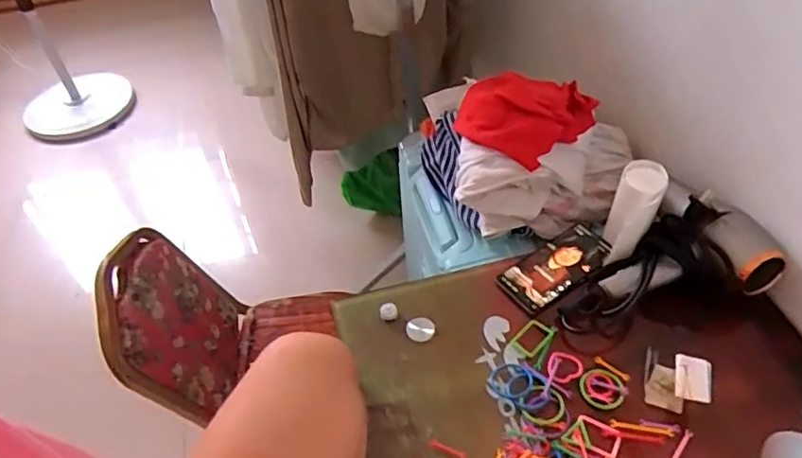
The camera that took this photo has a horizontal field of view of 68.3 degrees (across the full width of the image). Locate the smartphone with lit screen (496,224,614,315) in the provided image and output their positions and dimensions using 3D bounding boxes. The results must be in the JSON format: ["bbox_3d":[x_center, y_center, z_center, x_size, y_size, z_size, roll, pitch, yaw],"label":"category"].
[{"bbox_3d":[0.208,0.051,0.783,0.153,0.015,0.074,-29,56,-16],"label":"smartphone with lit screen"}]

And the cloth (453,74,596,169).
[{"bbox_3d":[0.175,-0.173,0.853,0.153,0.056,0.166,-36,54,-25],"label":"cloth"}]

